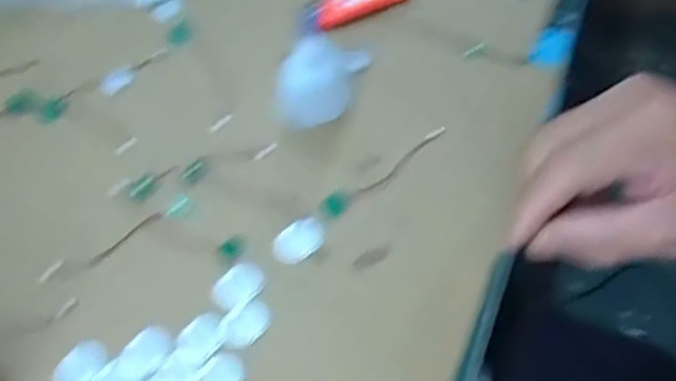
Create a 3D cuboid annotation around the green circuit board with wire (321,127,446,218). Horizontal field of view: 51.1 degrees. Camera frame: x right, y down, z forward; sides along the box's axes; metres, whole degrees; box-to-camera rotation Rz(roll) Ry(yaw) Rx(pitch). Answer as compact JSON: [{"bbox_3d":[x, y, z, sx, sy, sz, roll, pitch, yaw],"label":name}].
[{"bbox_3d":[0.029,-0.014,0.455,0.094,0.009,0.015,-33,69,-12],"label":"green circuit board with wire"}]

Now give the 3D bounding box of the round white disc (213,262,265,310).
[{"bbox_3d":[-0.060,0.057,0.427,0.031,0.004,0.022,-40,70,-15],"label":"round white disc"}]

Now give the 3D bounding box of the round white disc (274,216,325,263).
[{"bbox_3d":[-0.024,0.031,0.440,0.033,0.004,0.024,-35,69,-13],"label":"round white disc"}]

